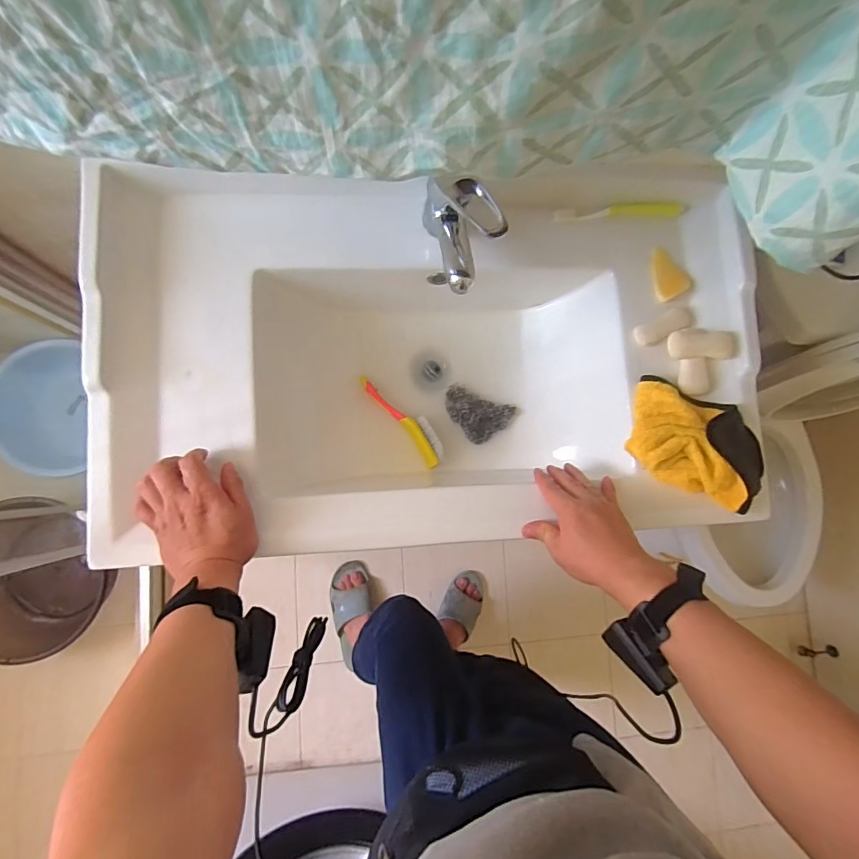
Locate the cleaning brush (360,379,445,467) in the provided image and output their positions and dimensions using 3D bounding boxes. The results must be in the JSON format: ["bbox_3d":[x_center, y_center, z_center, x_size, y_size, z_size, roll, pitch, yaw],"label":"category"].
[{"bbox_3d":[-0.036,-0.018,0.695,0.039,0.022,0.164,-40,90,-10],"label":"cleaning brush"}]

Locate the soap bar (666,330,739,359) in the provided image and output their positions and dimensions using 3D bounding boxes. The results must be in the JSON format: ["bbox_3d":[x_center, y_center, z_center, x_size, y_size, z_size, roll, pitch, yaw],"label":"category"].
[{"bbox_3d":[0.353,-0.111,0.614,0.093,0.016,0.039,0,84,-8],"label":"soap bar"}]

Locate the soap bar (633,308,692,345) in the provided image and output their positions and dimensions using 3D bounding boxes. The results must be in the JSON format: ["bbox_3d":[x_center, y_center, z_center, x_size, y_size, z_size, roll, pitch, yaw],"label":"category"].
[{"bbox_3d":[0.311,-0.137,0.621,0.083,0.017,0.030,-26,88,-10],"label":"soap bar"}]

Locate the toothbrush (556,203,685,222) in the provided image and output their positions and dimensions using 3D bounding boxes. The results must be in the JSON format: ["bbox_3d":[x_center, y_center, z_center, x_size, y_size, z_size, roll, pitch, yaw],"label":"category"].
[{"bbox_3d":[0.255,-0.293,0.631,0.175,0.021,0.018,-4,85,-8],"label":"toothbrush"}]

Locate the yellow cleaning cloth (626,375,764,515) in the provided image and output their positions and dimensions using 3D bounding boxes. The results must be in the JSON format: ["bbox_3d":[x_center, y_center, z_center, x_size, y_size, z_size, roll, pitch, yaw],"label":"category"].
[{"bbox_3d":[0.335,0.014,0.588,0.167,0.061,0.126,25,81,-5],"label":"yellow cleaning cloth"}]

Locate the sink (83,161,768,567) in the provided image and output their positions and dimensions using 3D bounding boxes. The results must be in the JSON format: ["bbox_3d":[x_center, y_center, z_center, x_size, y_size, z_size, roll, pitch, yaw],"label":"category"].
[{"bbox_3d":[0.012,-0.084,0.644,0.783,0.171,0.456,0,84,-8],"label":"sink"}]

